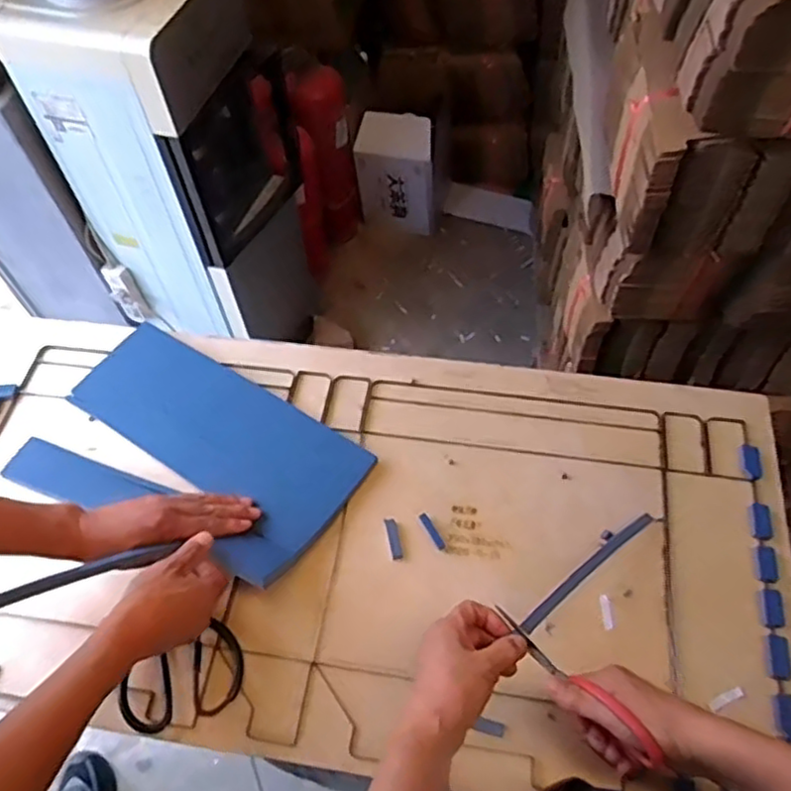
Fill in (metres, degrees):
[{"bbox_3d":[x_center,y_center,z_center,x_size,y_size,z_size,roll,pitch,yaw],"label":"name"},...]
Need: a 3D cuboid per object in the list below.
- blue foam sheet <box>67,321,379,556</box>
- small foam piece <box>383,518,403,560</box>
[{"bbox_3d":[-0.216,0.036,0.817,0.372,0.014,0.143,29,64,21],"label":"blue foam sheet"},{"bbox_3d":[-0.002,0.156,0.739,0.013,0.004,0.047,-14,57,-5],"label":"small foam piece"}]

